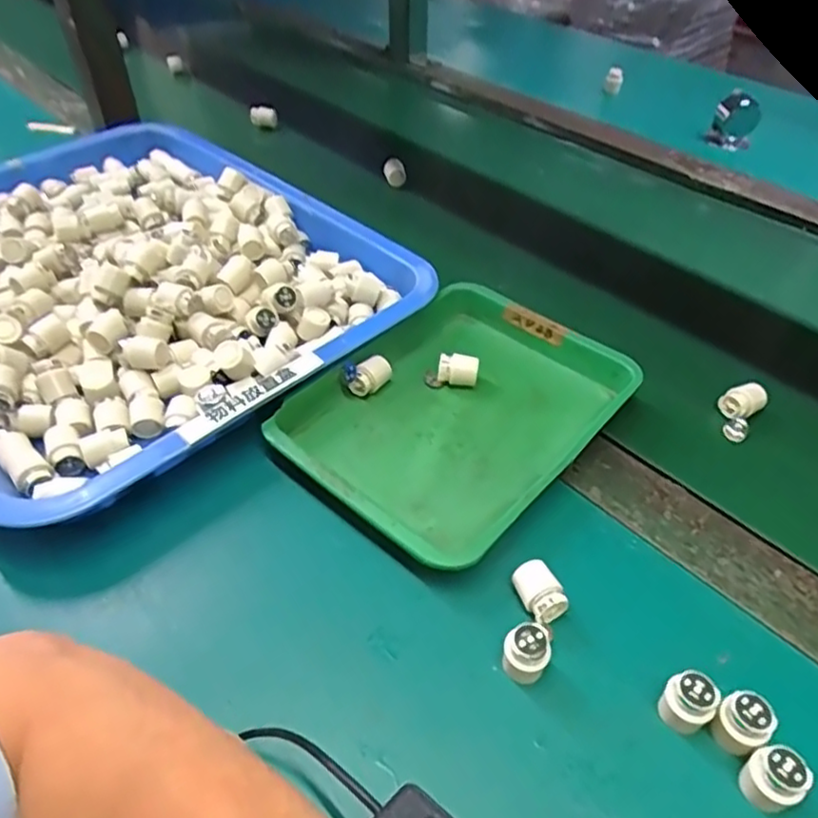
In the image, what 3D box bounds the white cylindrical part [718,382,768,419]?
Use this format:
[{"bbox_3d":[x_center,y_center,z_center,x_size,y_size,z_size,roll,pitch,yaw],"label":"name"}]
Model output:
[{"bbox_3d":[0.235,-0.003,0.460,0.030,0.023,0.018,-15,47,-17],"label":"white cylindrical part"}]

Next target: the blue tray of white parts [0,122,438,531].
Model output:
[{"bbox_3d":[-0.240,-0.115,0.532,0.463,0.055,0.349,35,53,29],"label":"blue tray of white parts"}]

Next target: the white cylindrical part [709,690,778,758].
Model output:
[{"bbox_3d":[0.147,0.141,0.291,0.022,0.027,0.020,1,44,-1],"label":"white cylindrical part"}]

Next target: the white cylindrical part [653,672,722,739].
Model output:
[{"bbox_3d":[0.127,0.134,0.298,0.019,0.028,0.021,-32,54,-30],"label":"white cylindrical part"}]

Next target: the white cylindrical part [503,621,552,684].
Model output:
[{"bbox_3d":[0.056,0.117,0.311,0.019,0.029,0.018,1,44,-1],"label":"white cylindrical part"}]

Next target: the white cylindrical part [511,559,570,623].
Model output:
[{"bbox_3d":[0.067,0.095,0.338,0.020,0.017,0.028,-12,46,-15],"label":"white cylindrical part"}]

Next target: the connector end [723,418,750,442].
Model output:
[{"bbox_3d":[0.227,0.014,0.452,0.015,0.010,0.014,0,44,0],"label":"connector end"}]

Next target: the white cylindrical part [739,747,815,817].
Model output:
[{"bbox_3d":[0.154,0.157,0.276,0.019,0.027,0.020,1,44,-1],"label":"white cylindrical part"}]

